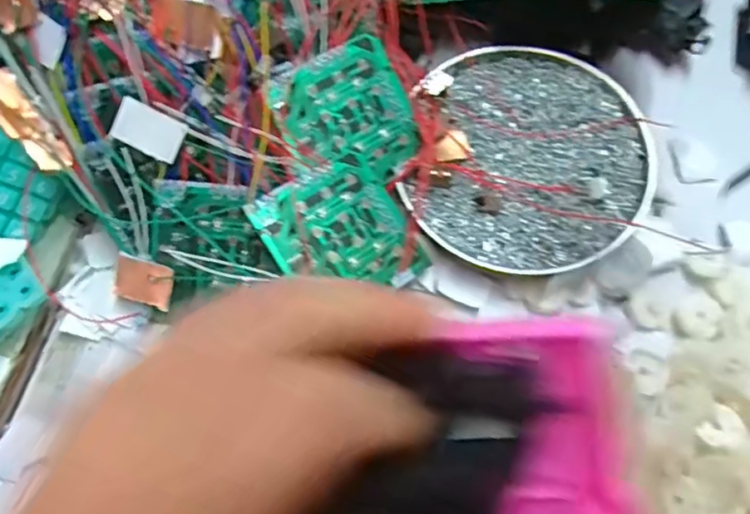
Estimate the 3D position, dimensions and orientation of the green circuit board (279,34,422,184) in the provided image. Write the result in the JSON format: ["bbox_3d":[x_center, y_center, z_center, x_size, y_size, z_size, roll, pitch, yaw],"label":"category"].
[{"bbox_3d":[-0.012,-0.071,0.308,0.065,0.004,0.067,-32,99,-13],"label":"green circuit board"}]

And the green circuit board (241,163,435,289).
[{"bbox_3d":[-0.016,-0.009,0.295,0.068,0.004,0.069,-32,87,-24],"label":"green circuit board"}]

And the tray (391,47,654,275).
[{"bbox_3d":[0.084,-0.055,0.330,0.126,0.022,0.129,10,70,4],"label":"tray"}]

